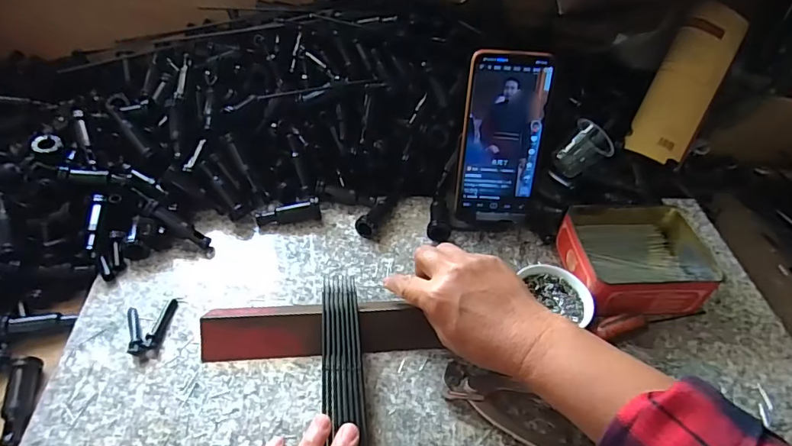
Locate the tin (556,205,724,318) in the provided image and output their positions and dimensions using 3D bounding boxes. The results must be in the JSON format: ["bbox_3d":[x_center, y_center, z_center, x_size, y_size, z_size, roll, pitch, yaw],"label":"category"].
[{"bbox_3d":[0.229,0.035,0.464,0.125,0.045,0.108,-3,46,-7],"label":"tin"}]

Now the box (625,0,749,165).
[{"bbox_3d":[0.367,-0.172,0.610,0.075,0.037,0.214,28,90,21],"label":"box"}]

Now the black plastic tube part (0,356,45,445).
[{"bbox_3d":[-0.291,0.136,0.372,0.016,0.016,0.064,-8,47,-11],"label":"black plastic tube part"}]

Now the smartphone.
[{"bbox_3d":[0.103,-0.078,0.465,0.078,0.164,0.013,-1,26,-5],"label":"smartphone"}]

